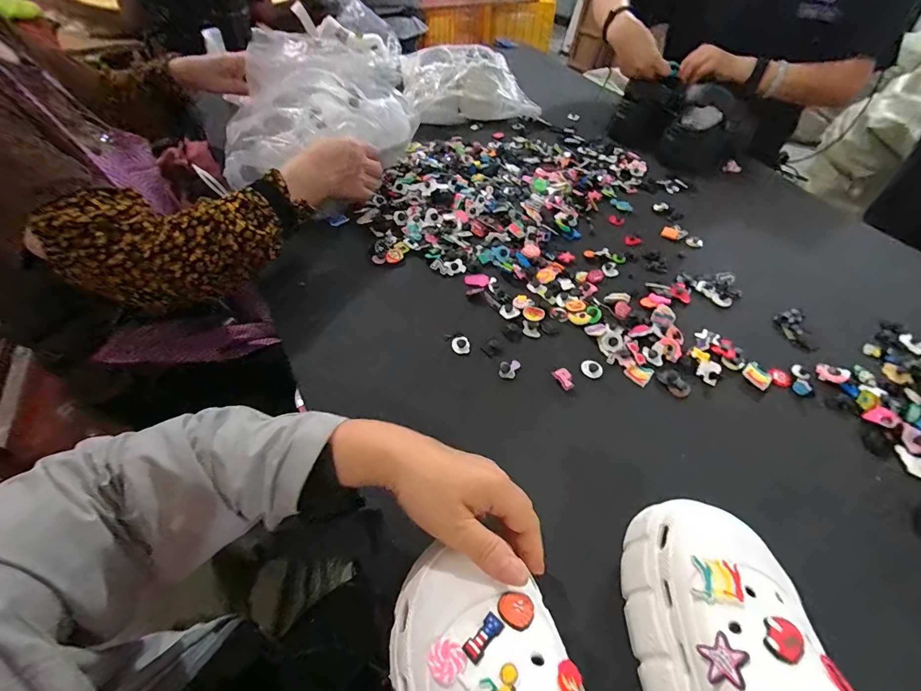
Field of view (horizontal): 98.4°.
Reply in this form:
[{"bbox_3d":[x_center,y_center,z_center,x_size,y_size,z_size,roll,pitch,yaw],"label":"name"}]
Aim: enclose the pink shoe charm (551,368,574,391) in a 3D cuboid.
[{"bbox_3d":[0.118,0.036,0.451,0.017,0.009,0.026,-27,58,-23],"label":"pink shoe charm"}]

